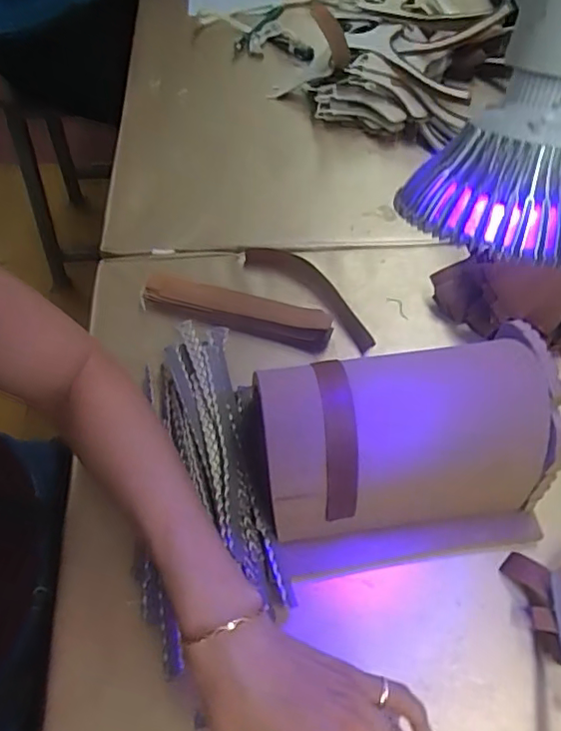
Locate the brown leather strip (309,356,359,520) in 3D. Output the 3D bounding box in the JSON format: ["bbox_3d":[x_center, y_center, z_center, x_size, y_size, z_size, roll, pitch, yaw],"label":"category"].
[{"bbox_3d":[0.040,0.053,0.382,0.025,0.022,0.108,-6,98,-2],"label":"brown leather strip"}]

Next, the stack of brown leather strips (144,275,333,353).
[{"bbox_3d":[-0.040,-0.050,0.522,0.176,0.023,0.035,17,60,9],"label":"stack of brown leather strips"}]

